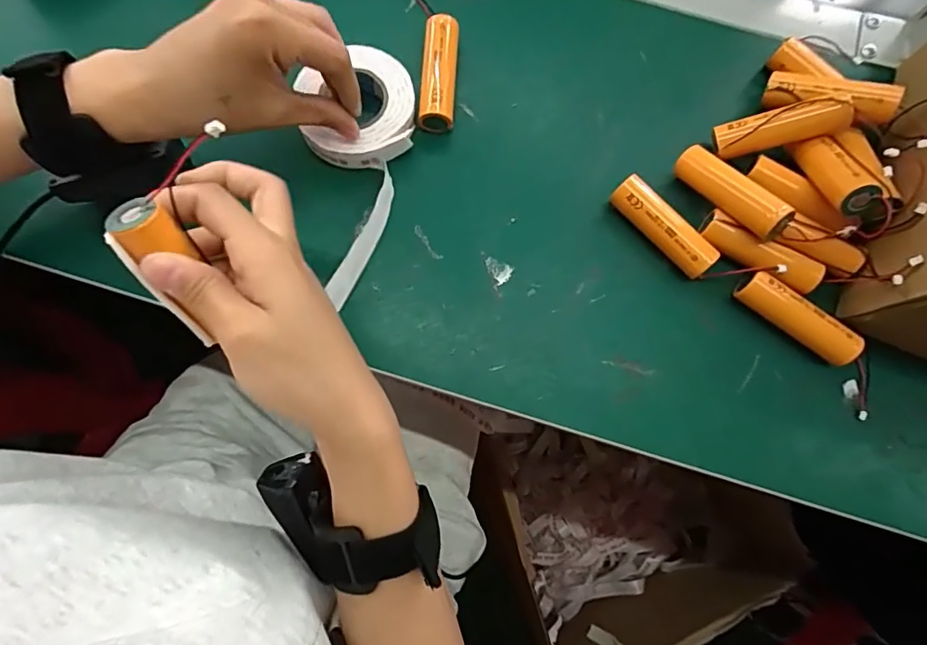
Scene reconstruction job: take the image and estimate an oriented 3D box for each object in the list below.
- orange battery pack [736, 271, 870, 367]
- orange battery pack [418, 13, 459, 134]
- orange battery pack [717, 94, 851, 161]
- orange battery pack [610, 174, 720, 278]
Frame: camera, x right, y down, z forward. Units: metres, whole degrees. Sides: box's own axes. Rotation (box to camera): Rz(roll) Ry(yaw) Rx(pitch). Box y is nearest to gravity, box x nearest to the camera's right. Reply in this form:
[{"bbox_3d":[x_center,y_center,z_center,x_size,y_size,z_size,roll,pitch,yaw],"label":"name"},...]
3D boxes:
[{"bbox_3d":[0.197,-0.003,0.309,0.073,0.021,0.019,38,80,6],"label":"orange battery pack"},{"bbox_3d":[-0.016,-0.159,0.335,0.022,0.025,0.069,4,78,-1],"label":"orange battery pack"},{"bbox_3d":[0.192,-0.118,0.315,0.072,0.014,0.020,-10,78,18],"label":"orange battery pack"},{"bbox_3d":[0.121,-0.057,0.318,0.071,0.023,0.019,44,81,7],"label":"orange battery pack"}]

